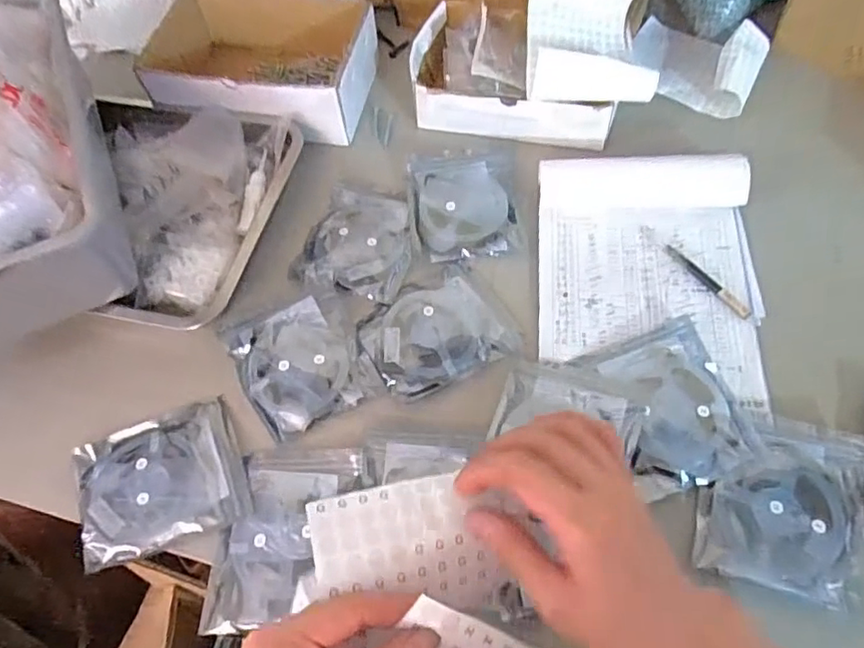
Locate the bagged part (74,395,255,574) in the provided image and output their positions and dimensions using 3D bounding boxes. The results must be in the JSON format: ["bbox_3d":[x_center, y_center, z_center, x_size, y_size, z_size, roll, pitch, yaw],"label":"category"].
[{"bbox_3d":[-0.246,0.139,0.537,0.142,0.009,0.121,-20,62,-8],"label":"bagged part"}]

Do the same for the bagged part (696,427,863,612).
[{"bbox_3d":[0.296,0.147,0.495,0.121,0.015,0.147,15,63,11],"label":"bagged part"}]

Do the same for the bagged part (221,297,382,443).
[{"bbox_3d":[-0.133,0.037,0.587,0.110,0.009,0.132,-27,63,-11],"label":"bagged part"}]

